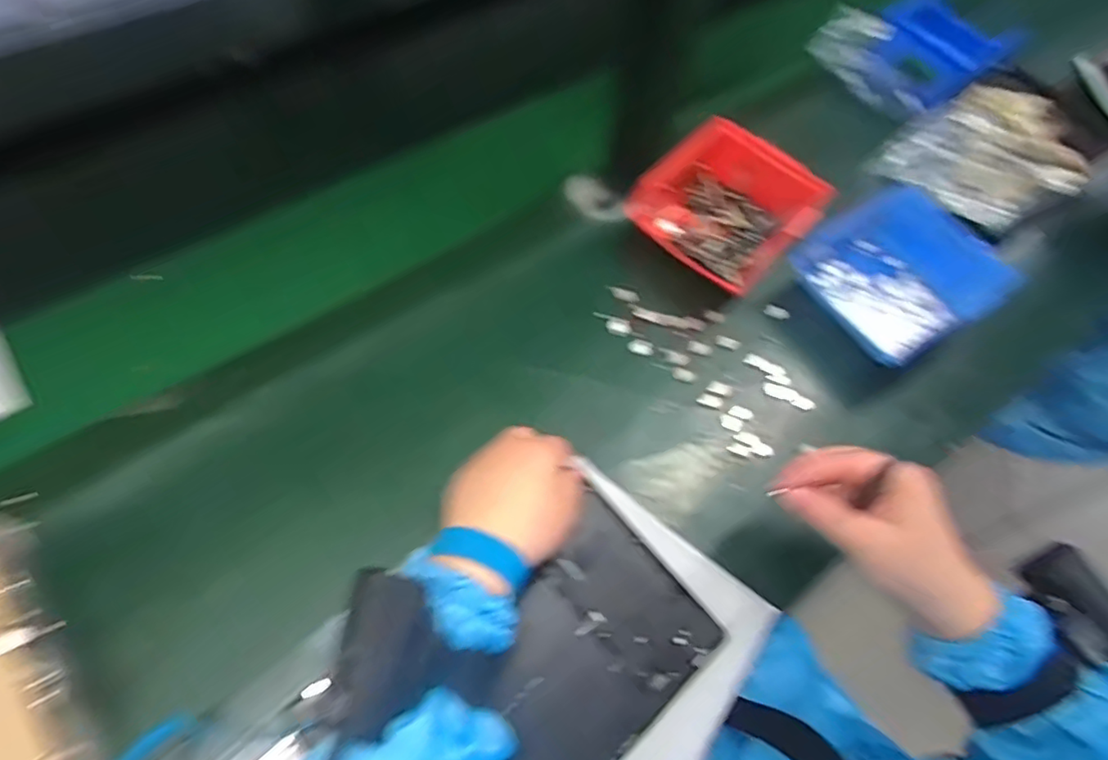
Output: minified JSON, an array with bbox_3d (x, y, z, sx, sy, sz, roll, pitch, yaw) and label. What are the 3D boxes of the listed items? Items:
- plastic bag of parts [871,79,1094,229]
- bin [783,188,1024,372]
[{"bbox_3d":[0.439,-0.226,0.603,0.231,0.035,0.149,-27,66,-16],"label":"plastic bag of parts"},{"bbox_3d":[0.296,-0.092,0.525,0.119,0.068,0.135,-26,66,-16],"label":"bin"}]

